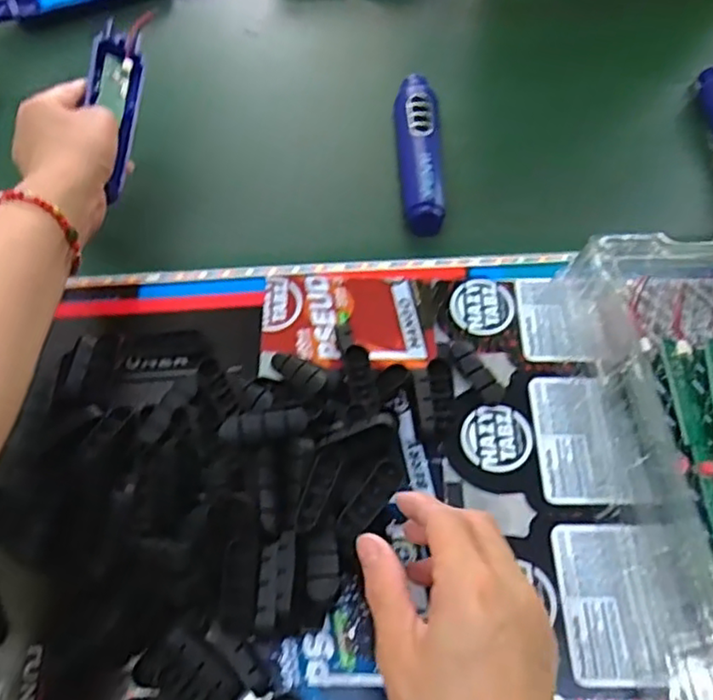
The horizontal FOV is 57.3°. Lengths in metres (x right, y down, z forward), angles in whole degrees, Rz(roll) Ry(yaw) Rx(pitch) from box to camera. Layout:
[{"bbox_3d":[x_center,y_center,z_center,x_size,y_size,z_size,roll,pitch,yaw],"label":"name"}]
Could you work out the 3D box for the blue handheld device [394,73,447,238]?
[{"bbox_3d":[0.052,-0.173,0.547,0.037,0.028,0.172,1,60,-1],"label":"blue handheld device"}]

